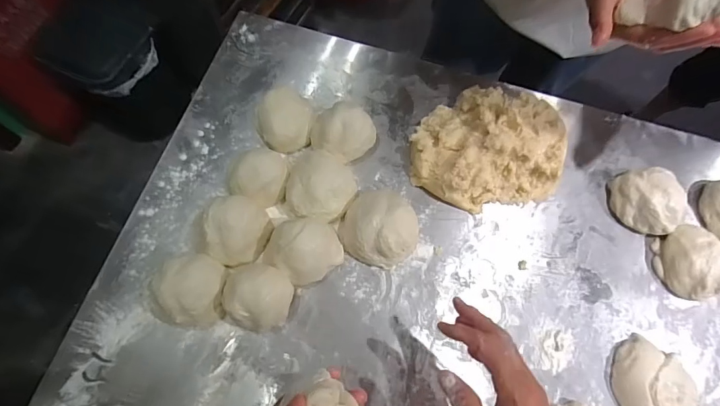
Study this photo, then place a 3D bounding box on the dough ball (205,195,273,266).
[{"bbox_3d":[-0.156,0.038,0.547,0.072,0.063,0.079,1,70,-2],"label":"dough ball"}]

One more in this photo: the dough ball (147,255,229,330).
[{"bbox_3d":[-0.209,0.109,0.521,0.075,0.058,0.084,5,69,0],"label":"dough ball"}]

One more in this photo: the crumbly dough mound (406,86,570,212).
[{"bbox_3d":[0.178,-0.087,0.597,0.207,0.079,0.172,-10,70,-5],"label":"crumbly dough mound"}]

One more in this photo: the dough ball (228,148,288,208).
[{"bbox_3d":[-0.137,-0.036,0.578,0.070,0.057,0.076,1,70,-2],"label":"dough ball"}]

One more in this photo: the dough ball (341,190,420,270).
[{"bbox_3d":[0.029,0.029,0.558,0.101,0.057,0.099,1,70,-2],"label":"dough ball"}]

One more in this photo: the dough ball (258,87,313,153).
[{"bbox_3d":[-0.107,-0.118,0.608,0.073,0.055,0.075,1,70,-2],"label":"dough ball"}]

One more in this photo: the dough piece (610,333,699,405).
[{"bbox_3d":[0.361,0.223,0.513,0.092,0.032,0.104,19,70,5],"label":"dough piece"}]

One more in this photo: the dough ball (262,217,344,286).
[{"bbox_3d":[-0.072,0.061,0.538,0.094,0.064,0.073,-25,72,-11],"label":"dough ball"}]

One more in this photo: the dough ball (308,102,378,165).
[{"bbox_3d":[-0.026,-0.100,0.605,0.081,0.065,0.074,1,70,-2],"label":"dough ball"}]

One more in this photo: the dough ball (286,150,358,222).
[{"bbox_3d":[-0.052,-0.023,0.579,0.092,0.059,0.091,1,70,-2],"label":"dough ball"}]

